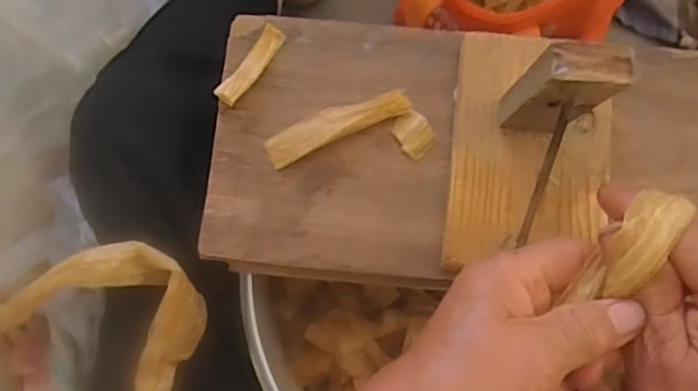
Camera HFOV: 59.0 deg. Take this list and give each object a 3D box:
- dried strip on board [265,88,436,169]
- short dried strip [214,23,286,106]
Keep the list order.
[{"bbox_3d":[0.000,-0.037,0.371,0.098,0.012,0.039,-10,77,-1],"label":"dried strip on board"},{"bbox_3d":[-0.060,-0.080,0.381,0.014,0.013,0.058,31,80,8],"label":"short dried strip"}]

